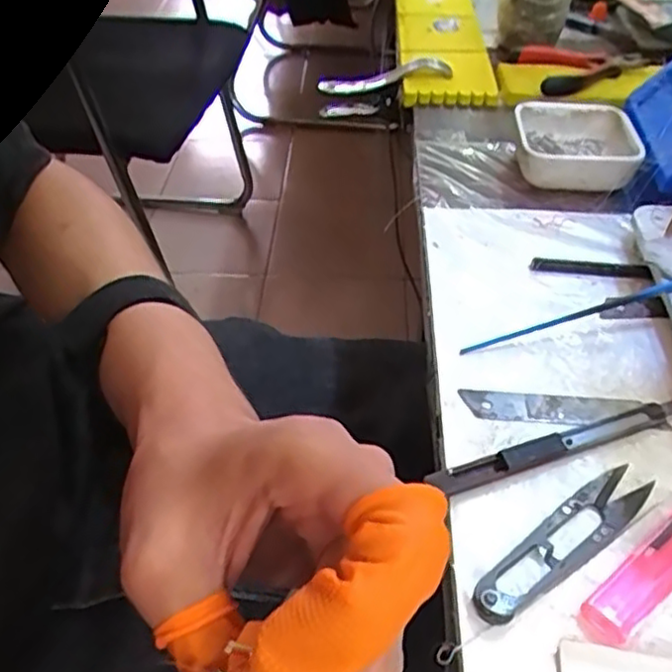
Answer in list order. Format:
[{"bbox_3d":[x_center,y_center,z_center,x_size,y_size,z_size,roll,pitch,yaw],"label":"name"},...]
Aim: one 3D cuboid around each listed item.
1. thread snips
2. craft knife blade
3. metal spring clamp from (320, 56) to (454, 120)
[{"bbox_3d":[0.095,0.082,0.282,0.099,0.011,0.022,-28,50,-27],"label":"thread snips"},{"bbox_3d":[0.105,0.037,0.336,0.083,0.006,0.020,2,40,4],"label":"craft knife blade"},{"bbox_3d":[0.045,-0.231,0.639,0.124,0.047,0.050,-7,44,-8],"label":"metal spring clamp"}]

